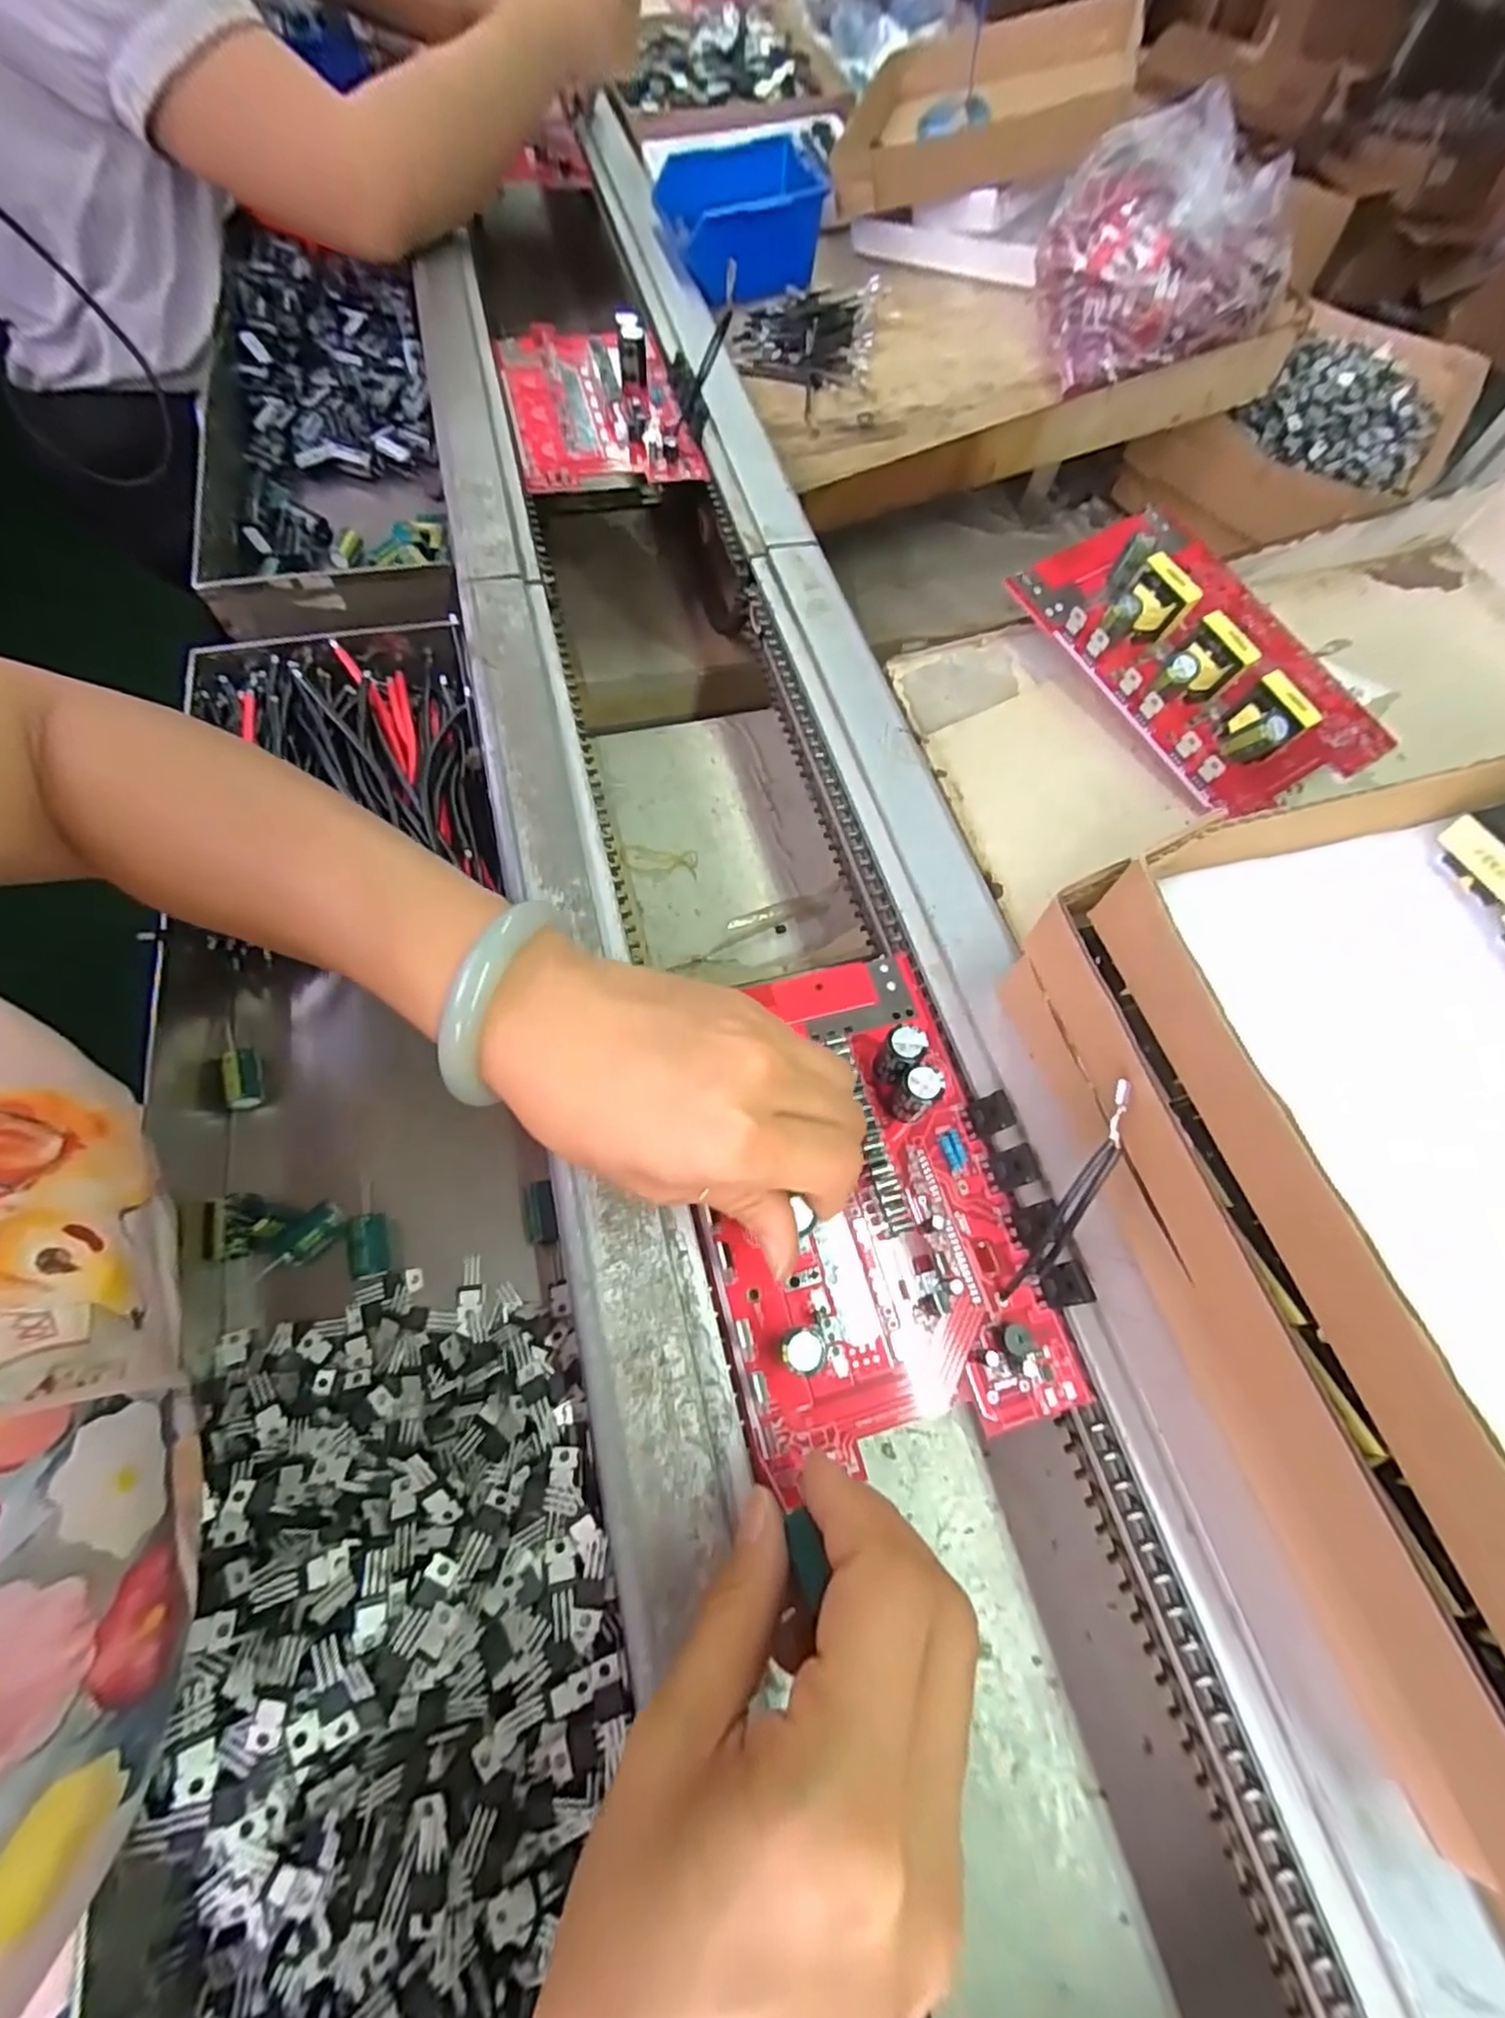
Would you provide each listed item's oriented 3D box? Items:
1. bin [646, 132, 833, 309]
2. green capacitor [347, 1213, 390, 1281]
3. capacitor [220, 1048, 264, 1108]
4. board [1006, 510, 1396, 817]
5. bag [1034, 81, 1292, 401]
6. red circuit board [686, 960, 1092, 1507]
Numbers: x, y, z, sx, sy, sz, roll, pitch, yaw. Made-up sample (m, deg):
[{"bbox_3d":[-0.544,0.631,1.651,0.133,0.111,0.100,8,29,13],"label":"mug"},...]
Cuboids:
[{"bbox_3d":[-0.013,-0.699,0.611,0.127,0.063,0.161,-16,68,-8],"label":"bin"},{"bbox_3d":[-0.168,0.105,0.305,0.013,0.016,0.026,-12,67,-6],"label":"green capacitor"},{"bbox_3d":[-0.248,0.034,0.335,0.011,0.015,0.027,-14,68,-7],"label":"capacitor"},{"bbox_3d":[0.252,-0.200,0.386,0.133,0.051,0.195,-29,70,-13],"label":"board"},{"bbox_3d":[0.310,-0.554,0.507,0.152,0.108,0.108,-13,67,-6],"label":"bag"},{"bbox_3d":[0.046,0.069,0.282,0.135,0.032,0.195,-13,67,-6],"label":"red circuit board"}]

